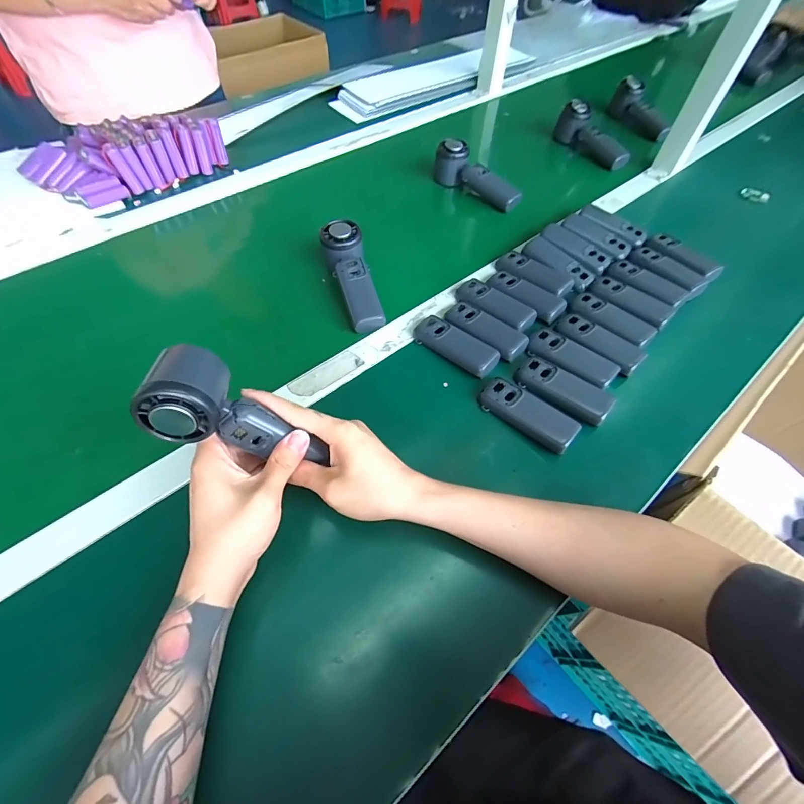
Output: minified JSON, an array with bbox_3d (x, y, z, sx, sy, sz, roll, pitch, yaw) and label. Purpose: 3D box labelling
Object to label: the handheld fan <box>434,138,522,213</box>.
[{"bbox_3d":[0.124,-0.374,0.638,0.040,0.058,0.164,-38,66,-22],"label":"handheld fan"}]

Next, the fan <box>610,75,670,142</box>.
[{"bbox_3d":[0.484,-0.586,0.770,0.050,0.061,0.164,-7,58,-6],"label":"fan"}]

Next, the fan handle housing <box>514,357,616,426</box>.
[{"bbox_3d":[0.179,-0.015,0.428,0.101,0.019,0.040,32,62,17],"label":"fan handle housing"}]

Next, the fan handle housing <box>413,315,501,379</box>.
[{"bbox_3d":[0.063,-0.069,0.457,0.108,0.016,0.037,37,64,20],"label":"fan handle housing"}]

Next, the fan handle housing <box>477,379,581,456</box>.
[{"bbox_3d":[0.133,0.012,0.410,0.104,0.017,0.037,37,64,20],"label":"fan handle housing"}]

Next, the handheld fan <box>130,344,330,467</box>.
[{"bbox_3d":[-0.124,0.011,0.305,0.049,0.143,0.063,-19,49,36],"label":"handheld fan"}]

